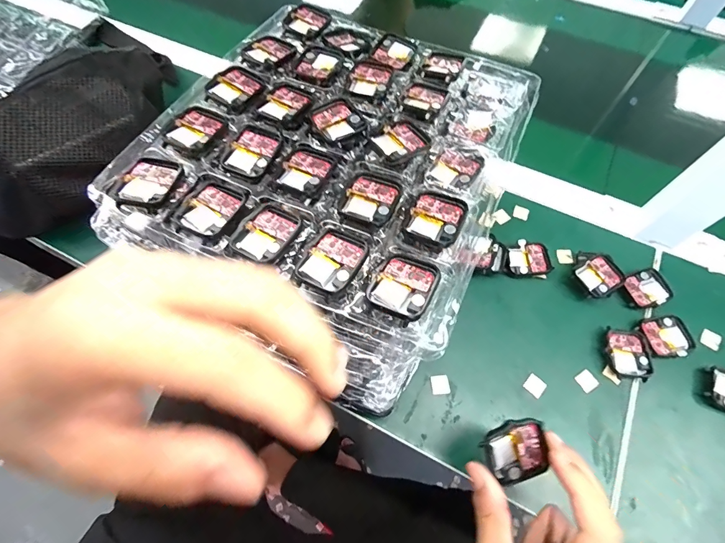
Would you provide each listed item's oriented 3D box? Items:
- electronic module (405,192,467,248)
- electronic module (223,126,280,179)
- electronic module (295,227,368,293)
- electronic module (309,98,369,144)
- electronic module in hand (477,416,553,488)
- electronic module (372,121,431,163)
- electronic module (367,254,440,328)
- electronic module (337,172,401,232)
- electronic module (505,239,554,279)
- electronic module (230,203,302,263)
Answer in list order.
[{"bbox_3d":[0.050,-0.038,0.243,0.035,0.006,0.043,26,67,12],"label":"electronic module"},{"bbox_3d":[-0.082,-0.090,0.269,0.034,0.009,0.039,24,67,11],"label":"electronic module"},{"bbox_3d":[-0.018,-0.008,0.229,0.035,0.006,0.042,29,68,13],"label":"electronic module"},{"bbox_3d":[-0.018,-0.120,0.284,0.037,0.004,0.041,-35,69,-15],"label":"electronic module"},{"bbox_3d":[0.105,0.123,0.247,0.044,0.012,0.039,-16,90,-7],"label":"electronic module in hand"},{"bbox_3d":[0.029,-0.099,0.272,0.042,0.008,0.034,-33,69,-15],"label":"electronic module"},{"bbox_3d":[0.026,0.008,0.219,0.036,0.009,0.044,30,68,14],"label":"electronic module"},{"bbox_3d":[0.005,-0.050,0.248,0.036,0.005,0.043,20,66,10],"label":"electronic module"},{"bbox_3d":[0.171,-0.013,0.374,0.047,0.009,0.040,-5,65,-2],"label":"electronic module"},{"bbox_3d":[-0.064,-0.027,0.240,0.038,0.006,0.042,27,68,13],"label":"electronic module"}]

